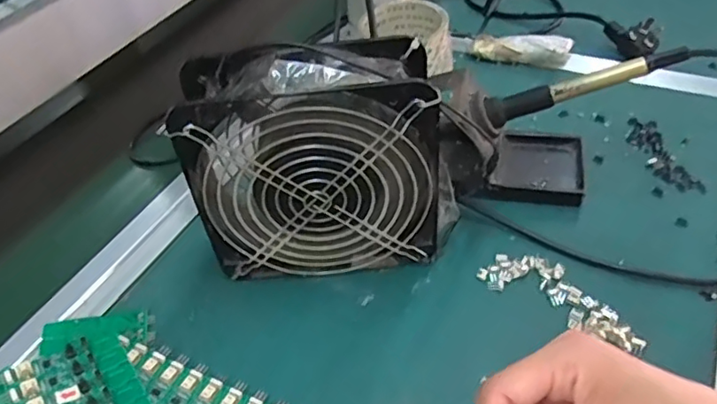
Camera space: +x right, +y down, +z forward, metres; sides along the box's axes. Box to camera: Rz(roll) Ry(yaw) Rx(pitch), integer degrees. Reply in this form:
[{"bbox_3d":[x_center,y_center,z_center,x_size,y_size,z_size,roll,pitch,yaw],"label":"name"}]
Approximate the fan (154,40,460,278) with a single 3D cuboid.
[{"bbox_3d":[-0.022,-0.022,0.369,0.156,0.153,0.056,-4,44,2],"label":"fan"}]

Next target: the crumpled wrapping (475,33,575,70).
[{"bbox_3d":[0.160,-0.151,0.569,0.090,0.025,0.028,13,47,19],"label":"crumpled wrapping"}]

